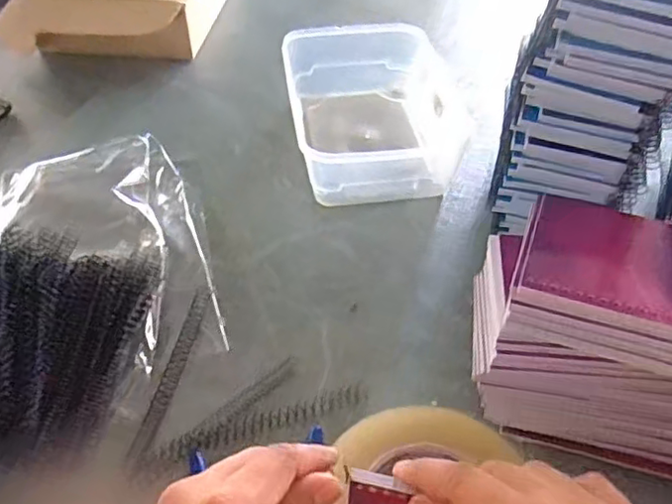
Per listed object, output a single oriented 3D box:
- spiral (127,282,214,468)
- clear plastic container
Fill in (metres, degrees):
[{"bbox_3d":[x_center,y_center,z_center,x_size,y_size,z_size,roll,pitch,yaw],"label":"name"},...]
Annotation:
[{"bbox_3d":[-0.117,0.085,0.459,0.014,0.009,0.150,7,45,6],"label":"spiral"},{"bbox_3d":[0.039,-0.146,0.648,0.151,0.065,0.214,-7,46,-7],"label":"clear plastic container"}]

